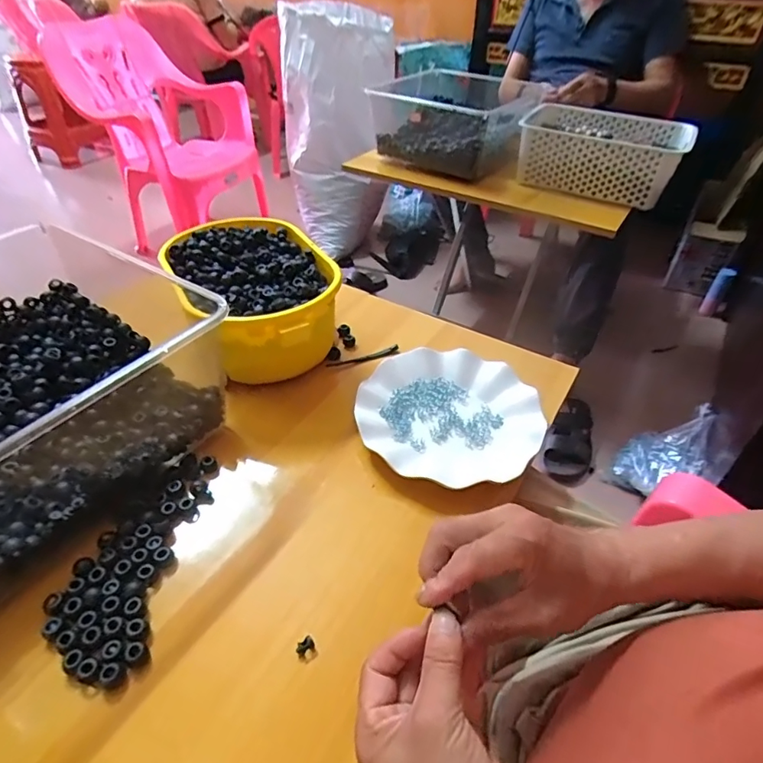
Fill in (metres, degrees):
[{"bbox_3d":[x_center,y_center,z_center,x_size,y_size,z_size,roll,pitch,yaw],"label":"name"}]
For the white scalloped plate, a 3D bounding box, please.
[{"bbox_3d":[0.068,0.033,0.499,0.178,0.025,0.177,0,41,0],"label":"white scalloped plate"}]

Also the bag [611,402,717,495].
[{"bbox_3d":[0.565,0.146,1.009,0.130,0.188,0.155,22,46,23],"label":"bag"}]

